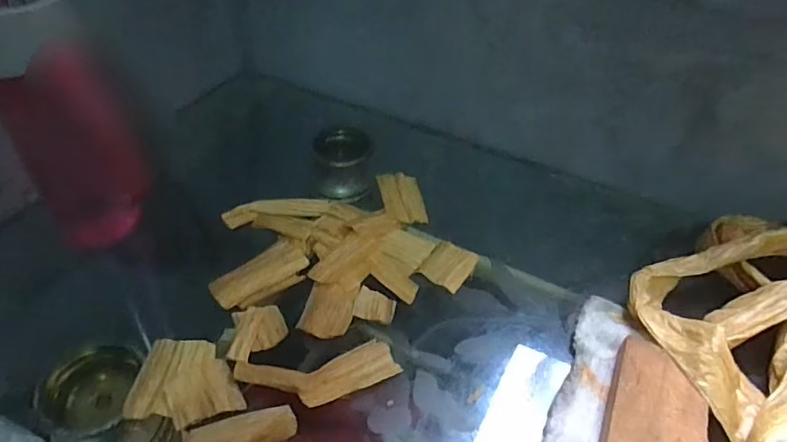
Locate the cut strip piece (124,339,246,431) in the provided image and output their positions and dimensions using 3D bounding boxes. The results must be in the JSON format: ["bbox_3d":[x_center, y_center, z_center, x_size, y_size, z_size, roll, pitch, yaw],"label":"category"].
[{"bbox_3d":[-0.140,0.109,0.358,0.073,0.006,0.062,5,44,-1],"label":"cut strip piece"}]

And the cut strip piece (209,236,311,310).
[{"bbox_3d":[-0.110,0.040,0.432,0.084,0.006,0.038,-32,56,-33],"label":"cut strip piece"}]

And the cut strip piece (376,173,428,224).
[{"bbox_3d":[0.009,-0.024,0.515,0.040,0.006,0.073,-2,42,-10],"label":"cut strip piece"}]

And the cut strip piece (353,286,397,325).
[{"bbox_3d":[-0.014,0.068,0.419,0.031,0.004,0.029,10,44,4],"label":"cut strip piece"}]

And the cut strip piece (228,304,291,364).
[{"bbox_3d":[-0.101,0.082,0.387,0.043,0.005,0.042,-11,47,-17],"label":"cut strip piece"}]

